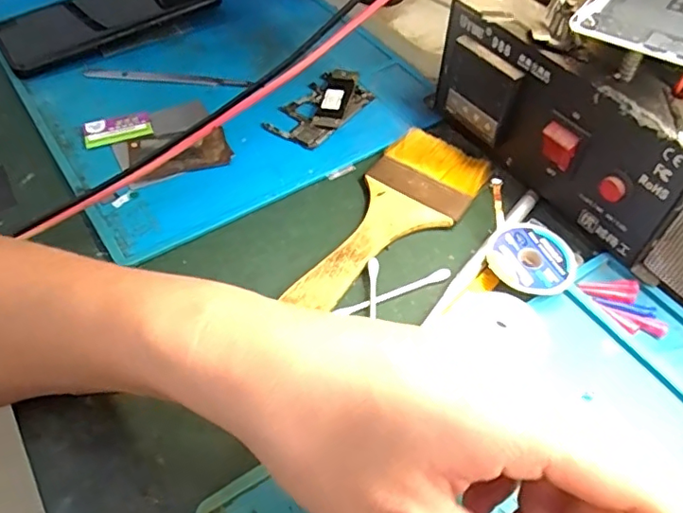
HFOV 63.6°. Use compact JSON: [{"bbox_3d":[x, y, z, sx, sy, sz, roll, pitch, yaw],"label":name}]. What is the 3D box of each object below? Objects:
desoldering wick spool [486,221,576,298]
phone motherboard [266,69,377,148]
[{"bbox_3d":[0.101,0.001,0.294,0.043,0.010,0.047,0,51,0],"label":"desoldering wick spool"},{"bbox_3d":[-0.015,-0.103,0.377,0.043,0.010,0.075,30,57,22],"label":"phone motherboard"}]

